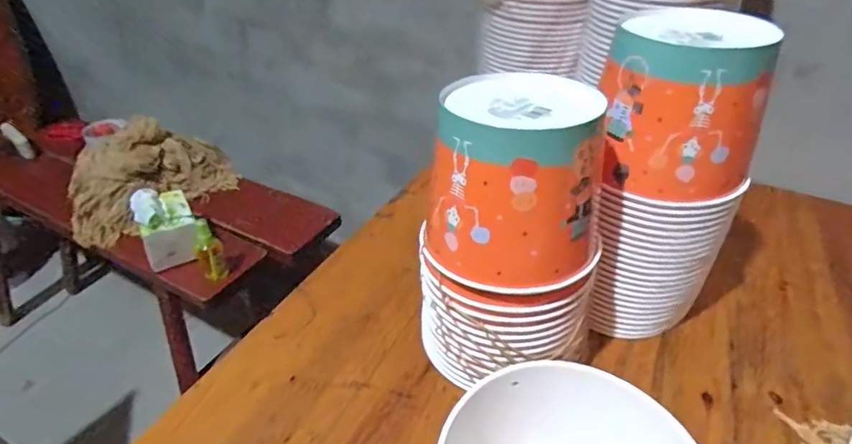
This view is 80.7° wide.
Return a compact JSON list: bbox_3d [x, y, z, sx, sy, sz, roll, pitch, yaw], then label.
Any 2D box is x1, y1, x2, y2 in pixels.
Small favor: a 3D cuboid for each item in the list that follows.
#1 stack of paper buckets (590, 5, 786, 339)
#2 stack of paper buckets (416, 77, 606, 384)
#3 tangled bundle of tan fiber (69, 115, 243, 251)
[{"bbox_3d":[0.230,-0.032,0.506,0.139,0.311,0.119,-2,36,-2],"label":"stack of paper buckets"},{"bbox_3d":[0.077,0.012,0.447,0.148,0.240,0.129,11,38,13],"label":"stack of paper buckets"},{"bbox_3d":[-0.607,-0.110,1.107,0.351,0.169,0.170,-26,44,-32],"label":"tangled bundle of tan fiber"}]

